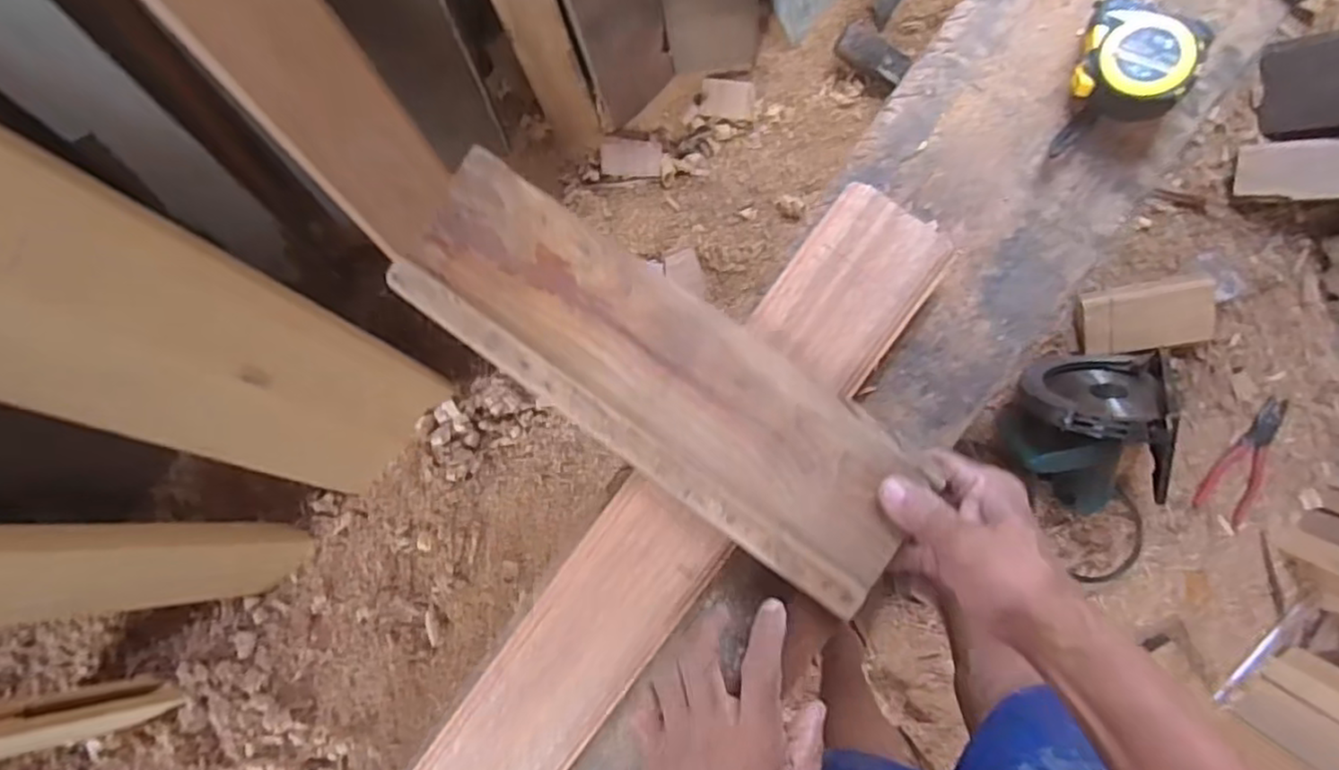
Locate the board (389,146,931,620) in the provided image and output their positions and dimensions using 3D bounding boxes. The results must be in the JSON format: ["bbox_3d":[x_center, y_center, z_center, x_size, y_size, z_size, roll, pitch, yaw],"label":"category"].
[{"bbox_3d":[-0.012,-0.008,0.475,0.385,0.013,0.117,37,95,9],"label":"board"}]

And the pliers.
[{"bbox_3d":[0.889,0.113,1.086,0.076,0.013,0.198,21,95,2],"label":"pliers"}]

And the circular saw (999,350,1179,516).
[{"bbox_3d":[0.610,0.075,1.004,0.206,0.183,0.217,-5,94,4],"label":"circular saw"}]

